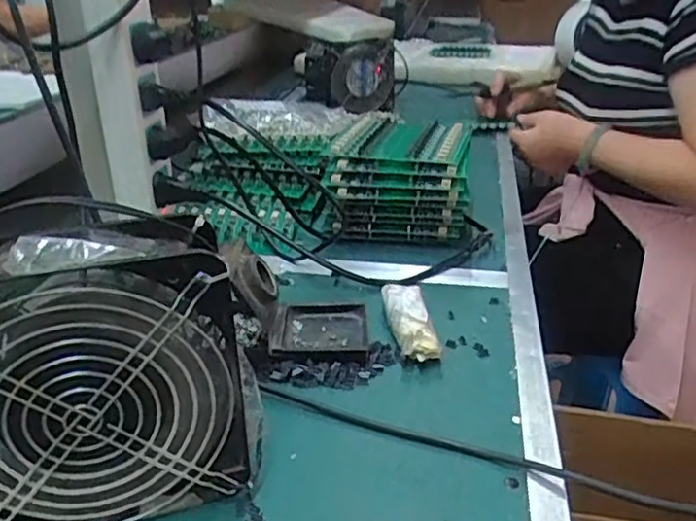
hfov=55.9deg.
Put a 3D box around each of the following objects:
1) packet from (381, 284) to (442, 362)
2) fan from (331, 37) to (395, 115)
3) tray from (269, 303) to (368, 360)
[{"bbox_3d":[0.047,0.045,0.501,0.027,0.025,0.089,-3,27,-6],"label":"packet"},{"bbox_3d":[0.025,-0.322,1.148,0.111,0.121,0.041,-6,17,0],"label":"fan"},{"bbox_3d":[-0.020,0.052,0.491,0.068,0.016,0.072,0,27,0],"label":"tray"}]

